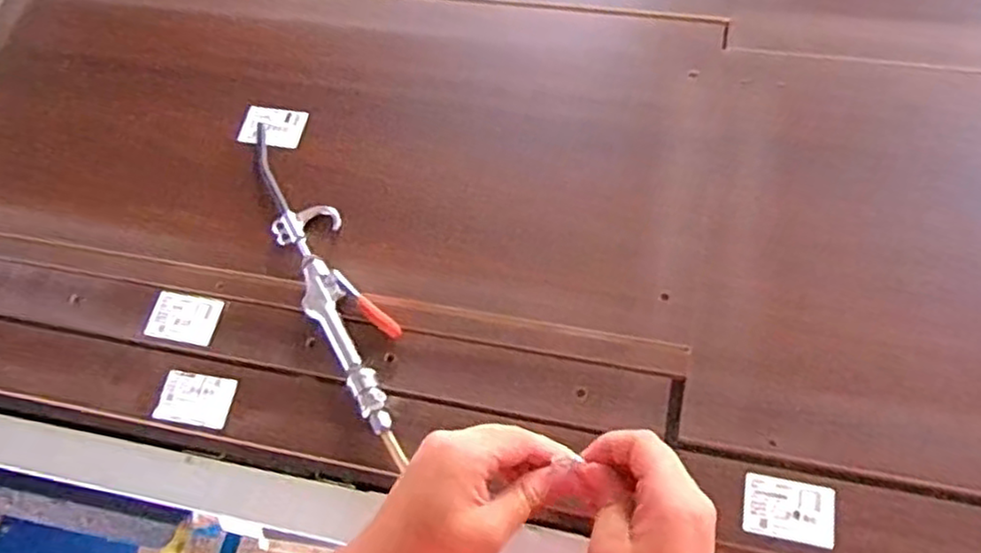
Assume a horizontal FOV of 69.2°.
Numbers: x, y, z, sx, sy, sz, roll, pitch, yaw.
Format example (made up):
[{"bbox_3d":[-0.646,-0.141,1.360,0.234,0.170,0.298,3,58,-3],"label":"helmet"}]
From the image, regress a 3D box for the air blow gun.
[{"bbox_3d":[-0.142,-0.014,0.603,0.056,0.029,0.311,-29,67,-7],"label":"air blow gun"}]

